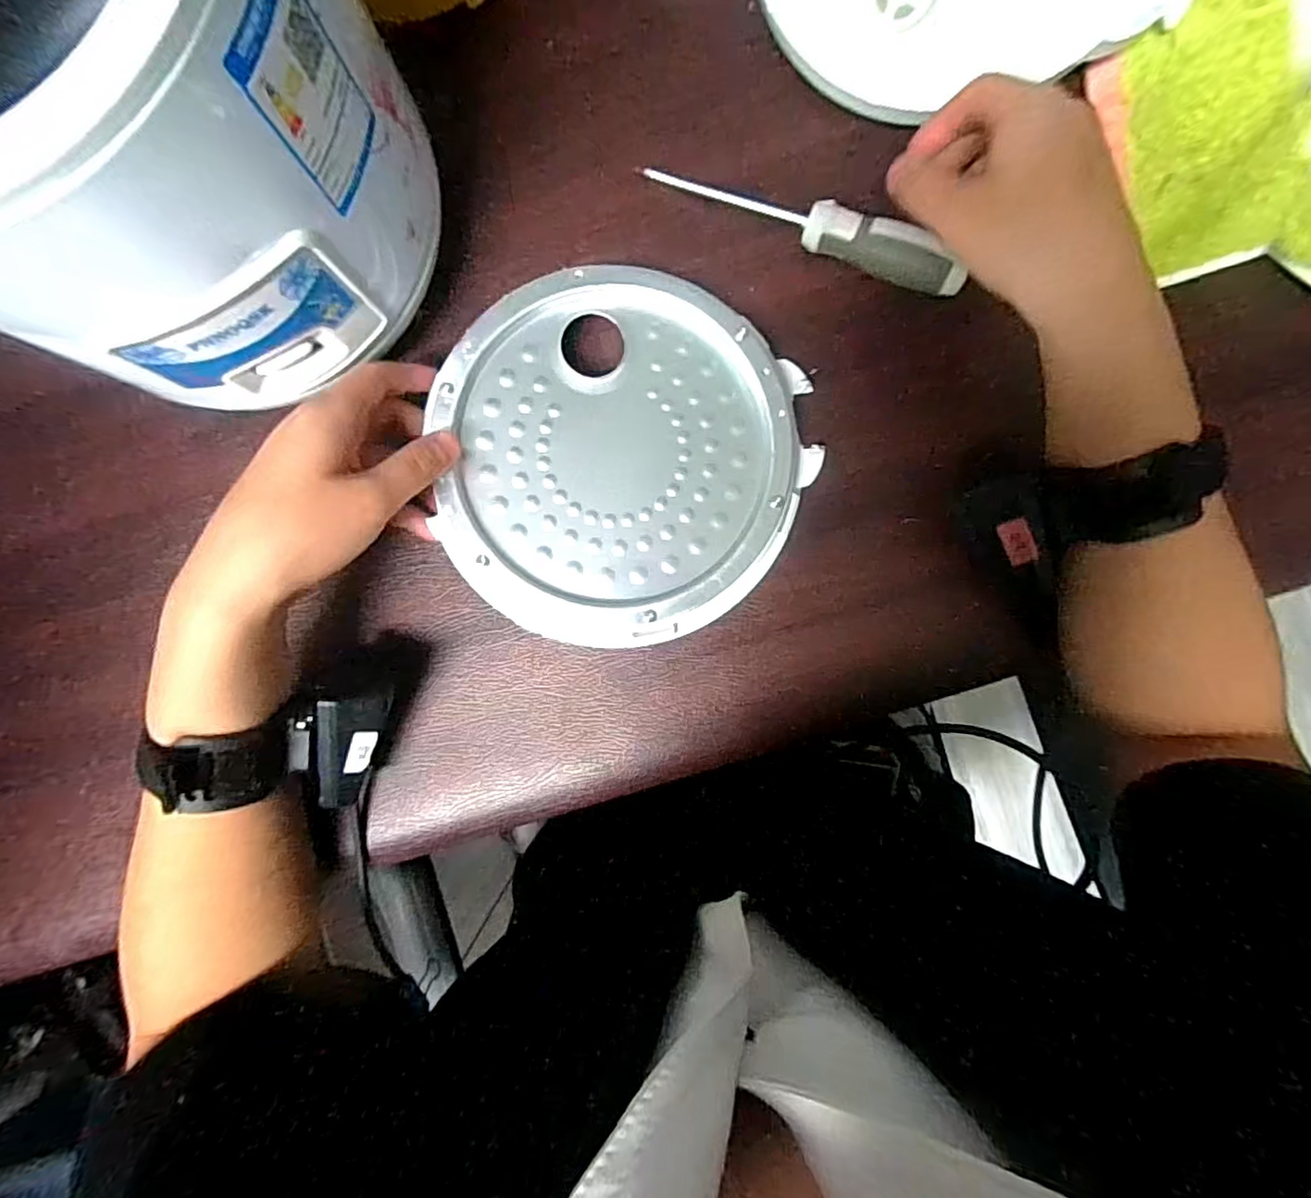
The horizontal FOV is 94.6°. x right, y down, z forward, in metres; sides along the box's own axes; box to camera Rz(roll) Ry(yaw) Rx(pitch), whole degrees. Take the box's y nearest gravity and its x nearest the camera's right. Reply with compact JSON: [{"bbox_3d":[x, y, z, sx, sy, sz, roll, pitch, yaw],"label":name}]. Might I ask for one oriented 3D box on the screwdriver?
[{"bbox_3d":[0.079,-0.206,0.329,0.180,0.030,0.023,23,89,4],"label":"screwdriver"}]

